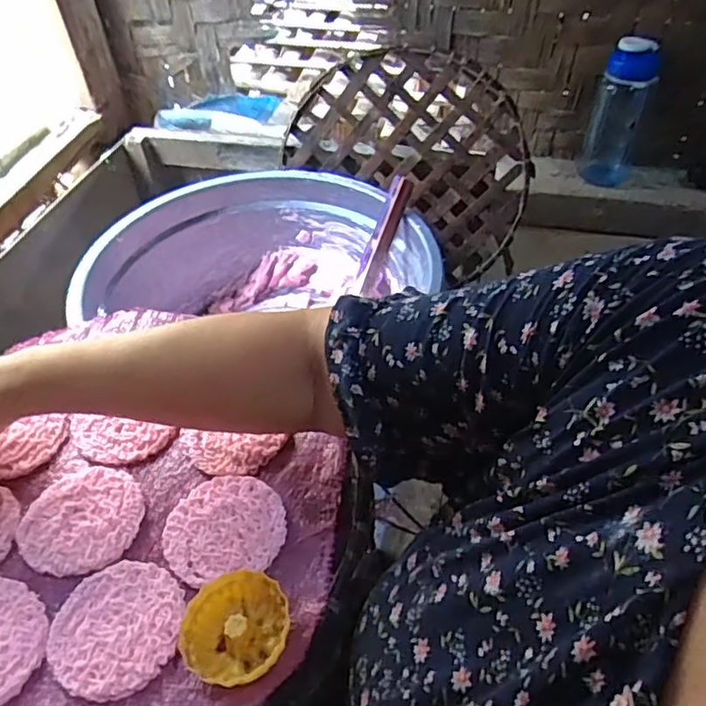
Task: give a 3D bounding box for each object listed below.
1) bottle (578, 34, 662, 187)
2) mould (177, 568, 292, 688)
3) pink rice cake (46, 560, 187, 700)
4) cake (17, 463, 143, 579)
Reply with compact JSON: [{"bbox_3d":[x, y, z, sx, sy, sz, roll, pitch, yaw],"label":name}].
[{"bbox_3d":[0.369,-0.333,0.852,0.071,0.193,0.075,11,47,15],"label":"bottle"},{"bbox_3d":[-0.067,0.159,0.354,0.060,0.020,0.059,-2,45,3],"label":"mould"},{"bbox_3d":[-0.141,0.163,0.368,0.078,0.006,0.077,-2,45,3],"label":"pink rice cake"},{"bbox_3d":[-0.185,0.112,0.420,0.078,0.004,0.076,-2,45,3],"label":"cake"}]

